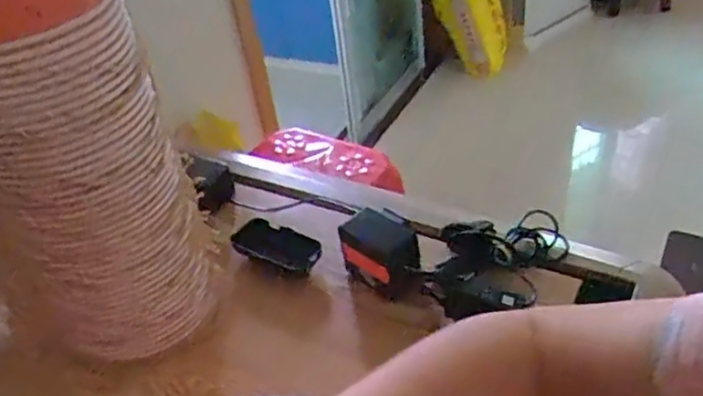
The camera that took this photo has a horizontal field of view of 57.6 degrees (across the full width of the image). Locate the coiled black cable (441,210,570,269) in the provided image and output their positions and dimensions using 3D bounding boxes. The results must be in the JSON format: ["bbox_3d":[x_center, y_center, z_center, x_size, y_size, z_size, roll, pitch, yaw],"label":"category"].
[{"bbox_3d":[0.176,0.047,0.702,0.153,0.026,0.067,-1,37,-28],"label":"coiled black cable"}]

